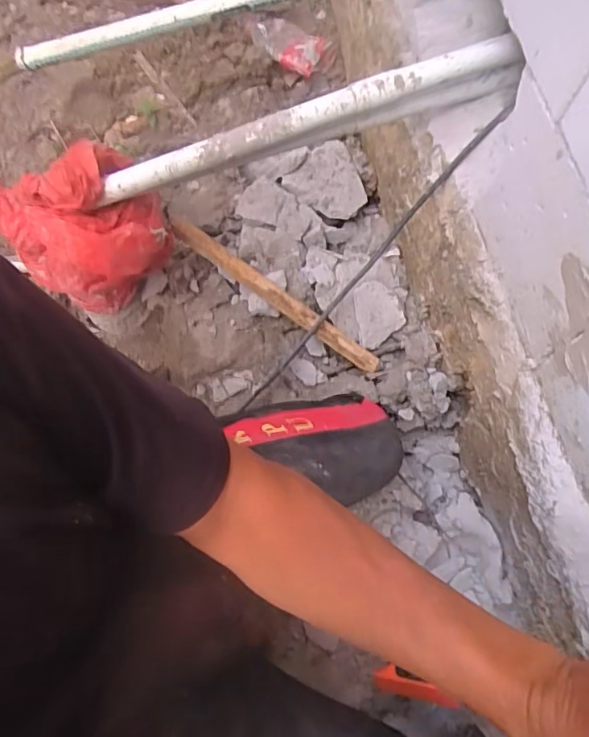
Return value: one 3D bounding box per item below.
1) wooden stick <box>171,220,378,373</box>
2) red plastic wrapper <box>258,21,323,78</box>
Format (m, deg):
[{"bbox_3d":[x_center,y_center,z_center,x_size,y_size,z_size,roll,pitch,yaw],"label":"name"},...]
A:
[{"bbox_3d":[-0.026,-0.114,0.806,0.386,0.023,0.033,35,76,-7],"label":"wooden stick"},{"bbox_3d":[-0.016,-0.678,1.053,0.161,0.025,0.101,27,75,9],"label":"red plastic wrapper"}]

